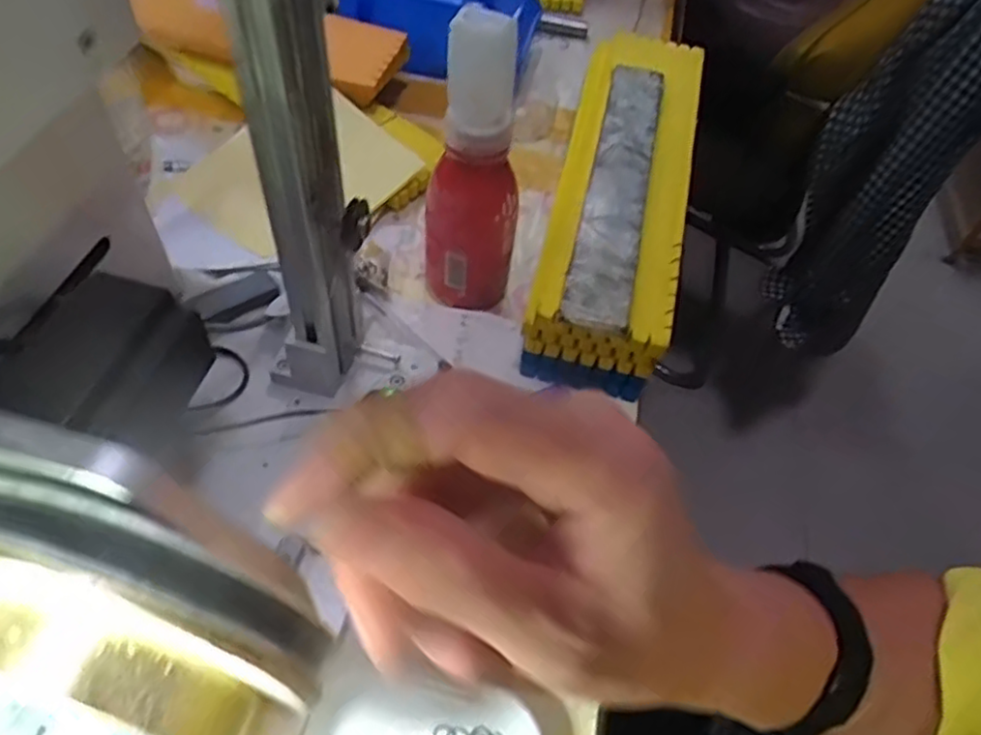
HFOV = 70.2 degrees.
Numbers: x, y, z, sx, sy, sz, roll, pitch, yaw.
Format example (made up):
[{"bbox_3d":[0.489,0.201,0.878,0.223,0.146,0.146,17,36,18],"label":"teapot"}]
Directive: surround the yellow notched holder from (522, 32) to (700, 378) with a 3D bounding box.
[{"bbox_3d":[0.100,-0.141,0.527,0.089,0.062,0.348,14,53,3],"label":"yellow notched holder"}]

